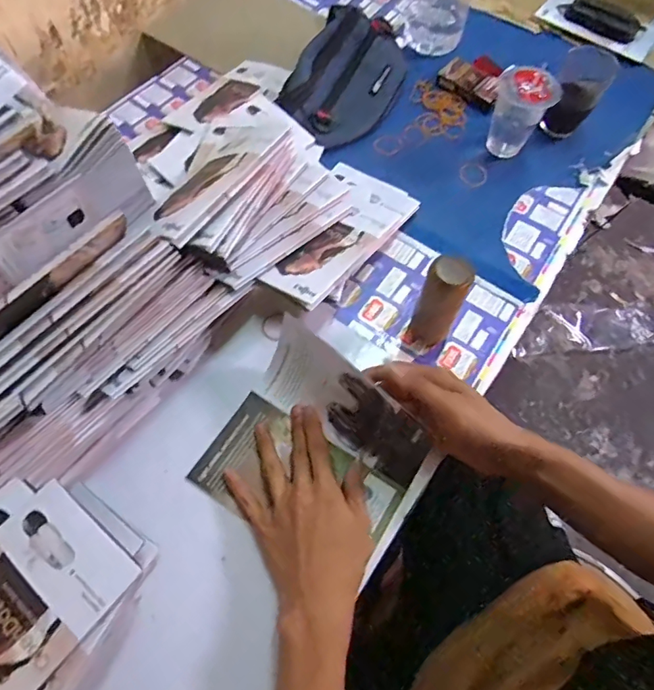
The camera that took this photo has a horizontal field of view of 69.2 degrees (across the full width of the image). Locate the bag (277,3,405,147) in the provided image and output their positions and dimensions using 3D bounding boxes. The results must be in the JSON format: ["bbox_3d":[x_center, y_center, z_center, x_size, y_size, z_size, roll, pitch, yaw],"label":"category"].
[{"bbox_3d":[0.032,-0.367,0.642,0.128,0.050,0.246,21,65,7],"label":"bag"}]

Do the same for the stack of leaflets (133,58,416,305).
[{"bbox_3d":[-0.083,-0.208,0.528,0.278,0.117,0.374,-35,71,-18],"label":"stack of leaflets"}]

